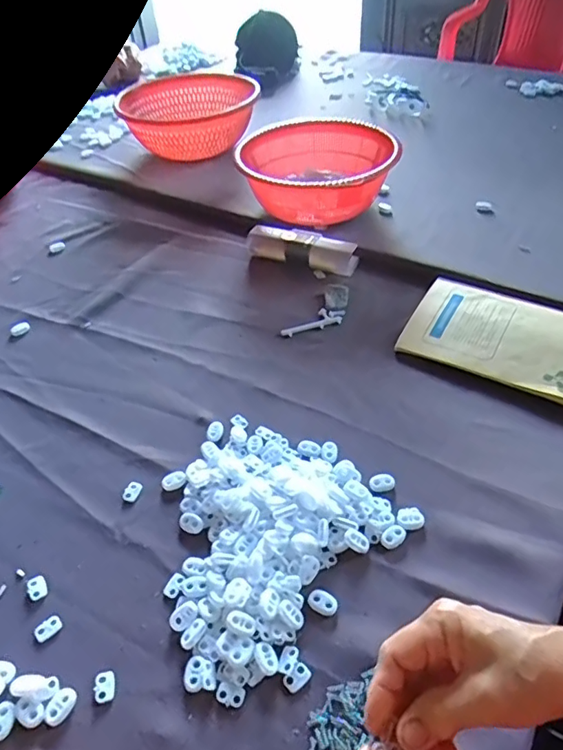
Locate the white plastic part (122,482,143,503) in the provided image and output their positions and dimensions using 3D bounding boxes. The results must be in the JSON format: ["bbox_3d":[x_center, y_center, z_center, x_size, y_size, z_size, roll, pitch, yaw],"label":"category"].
[{"bbox_3d":[-0.136,0.105,0.477,0.016,0.004,0.019,13,48,18],"label":"white plastic part"}]

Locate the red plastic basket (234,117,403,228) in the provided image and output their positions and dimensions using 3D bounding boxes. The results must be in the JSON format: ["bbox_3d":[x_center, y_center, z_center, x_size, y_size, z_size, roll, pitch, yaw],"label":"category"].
[{"bbox_3d":[0.048,-0.287,0.781,0.225,0.106,0.211,8,46,13],"label":"red plastic basket"}]

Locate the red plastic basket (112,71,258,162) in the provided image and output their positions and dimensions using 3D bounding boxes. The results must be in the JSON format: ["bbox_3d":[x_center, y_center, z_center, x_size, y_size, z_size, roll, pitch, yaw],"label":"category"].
[{"bbox_3d":[-0.165,-0.474,0.978,0.241,0.112,0.215,-10,45,-5],"label":"red plastic basket"}]

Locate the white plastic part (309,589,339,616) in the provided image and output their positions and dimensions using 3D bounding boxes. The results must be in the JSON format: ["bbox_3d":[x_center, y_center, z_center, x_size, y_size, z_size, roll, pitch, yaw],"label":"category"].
[{"bbox_3d":[0.031,0.172,0.395,0.022,0.004,0.016,16,48,20],"label":"white plastic part"}]

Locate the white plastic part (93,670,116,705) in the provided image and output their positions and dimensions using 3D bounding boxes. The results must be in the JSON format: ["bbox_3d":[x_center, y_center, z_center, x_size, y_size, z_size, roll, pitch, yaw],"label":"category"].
[{"bbox_3d":[-0.124,0.217,0.365,0.014,0.004,0.020,-10,45,-5],"label":"white plastic part"}]

